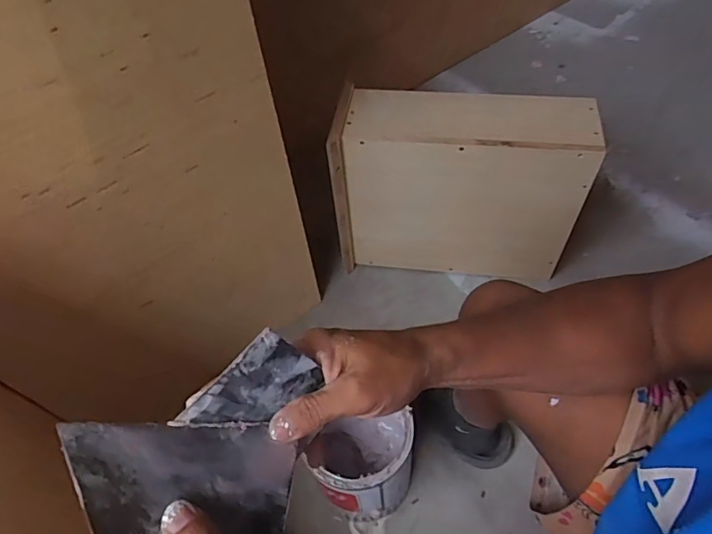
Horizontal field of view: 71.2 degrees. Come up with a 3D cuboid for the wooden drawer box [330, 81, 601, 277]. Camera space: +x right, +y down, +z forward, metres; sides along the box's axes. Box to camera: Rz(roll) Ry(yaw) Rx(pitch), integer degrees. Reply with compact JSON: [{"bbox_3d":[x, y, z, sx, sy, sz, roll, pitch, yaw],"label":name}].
[{"bbox_3d":[0.190,-0.137,0.981,0.443,0.376,0.138,3,54,6],"label":"wooden drawer box"}]

